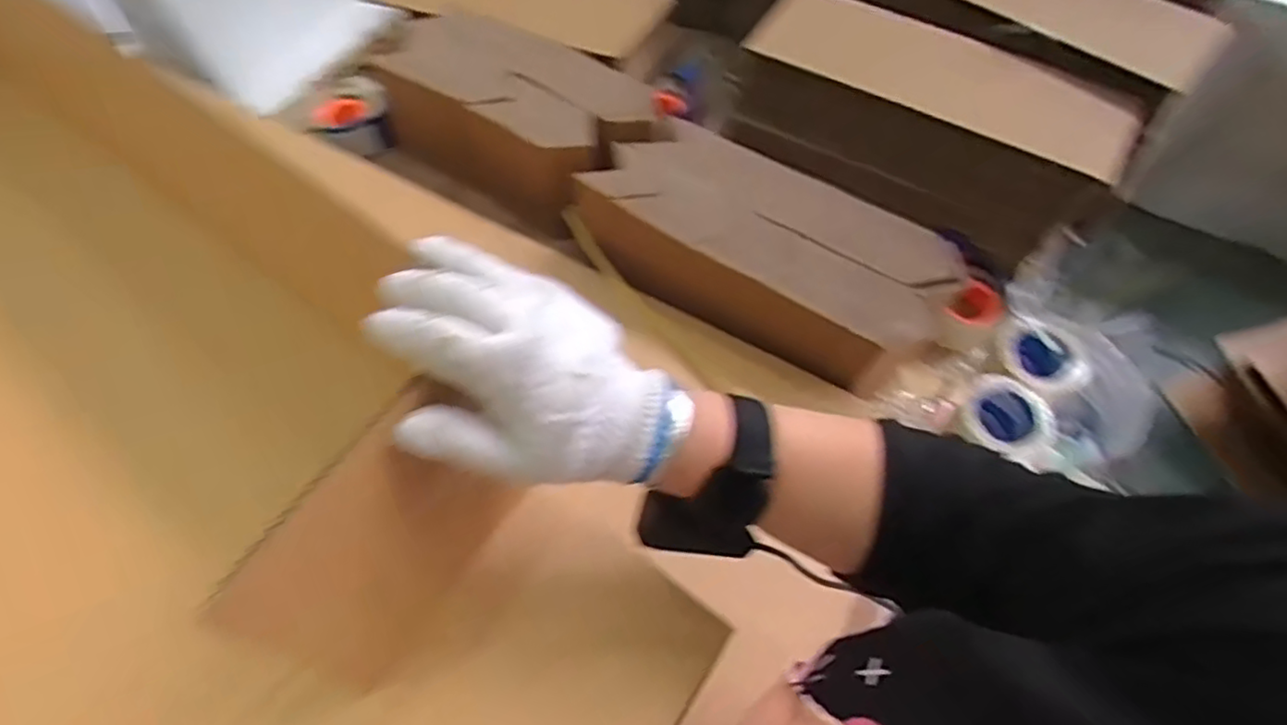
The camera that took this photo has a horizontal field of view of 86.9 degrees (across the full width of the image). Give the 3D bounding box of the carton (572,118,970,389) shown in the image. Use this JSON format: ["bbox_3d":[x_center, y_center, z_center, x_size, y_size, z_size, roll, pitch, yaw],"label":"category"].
[{"bbox_3d":[0.139,-0.137,0.778,0.408,0.111,0.192,32,65,17],"label":"carton"}]

